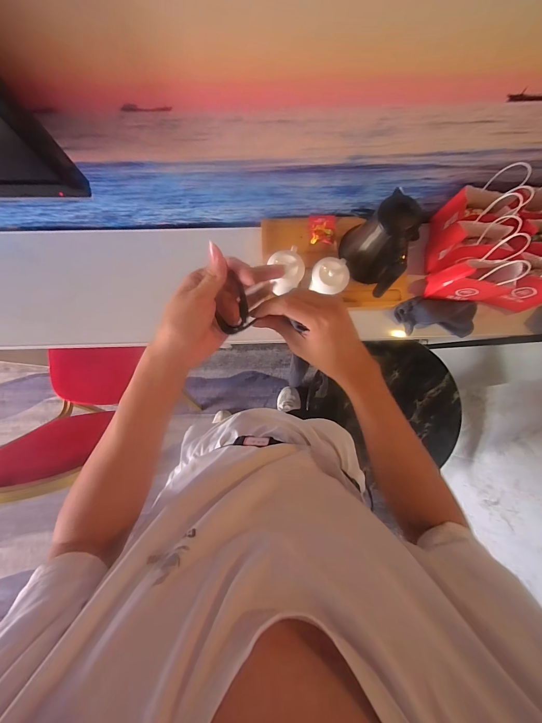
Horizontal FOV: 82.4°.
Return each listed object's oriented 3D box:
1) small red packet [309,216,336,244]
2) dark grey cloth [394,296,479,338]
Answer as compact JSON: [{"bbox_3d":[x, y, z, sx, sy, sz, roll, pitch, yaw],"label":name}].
[{"bbox_3d":[0.131,-0.335,0.784,0.064,0.014,0.076,0,86,-1],"label":"small red packet"},{"bbox_3d":[0.417,-0.112,0.783,0.200,0.042,0.088,3,86,0],"label":"dark grey cloth"}]

